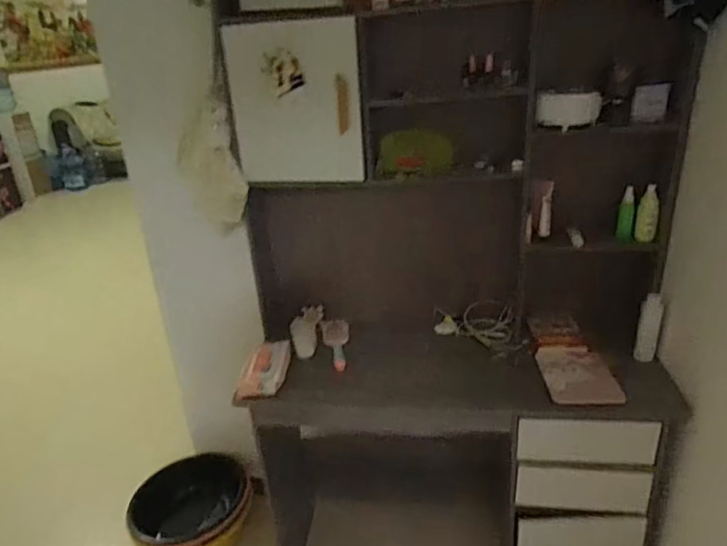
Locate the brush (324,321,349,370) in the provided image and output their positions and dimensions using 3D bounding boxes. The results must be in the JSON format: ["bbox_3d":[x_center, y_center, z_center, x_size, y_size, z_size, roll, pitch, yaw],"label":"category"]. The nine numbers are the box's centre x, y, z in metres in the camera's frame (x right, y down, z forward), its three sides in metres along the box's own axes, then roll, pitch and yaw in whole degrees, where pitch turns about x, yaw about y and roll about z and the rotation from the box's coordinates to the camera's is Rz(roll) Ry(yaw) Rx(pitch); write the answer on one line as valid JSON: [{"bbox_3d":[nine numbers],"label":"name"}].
[{"bbox_3d":[-0.071,0.192,1.416,0.071,0.054,0.207,-6,22,-2],"label":"brush"}]

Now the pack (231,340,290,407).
[{"bbox_3d":[-0.246,0.238,1.327,0.107,0.070,0.202,-2,22,8],"label":"pack"}]

